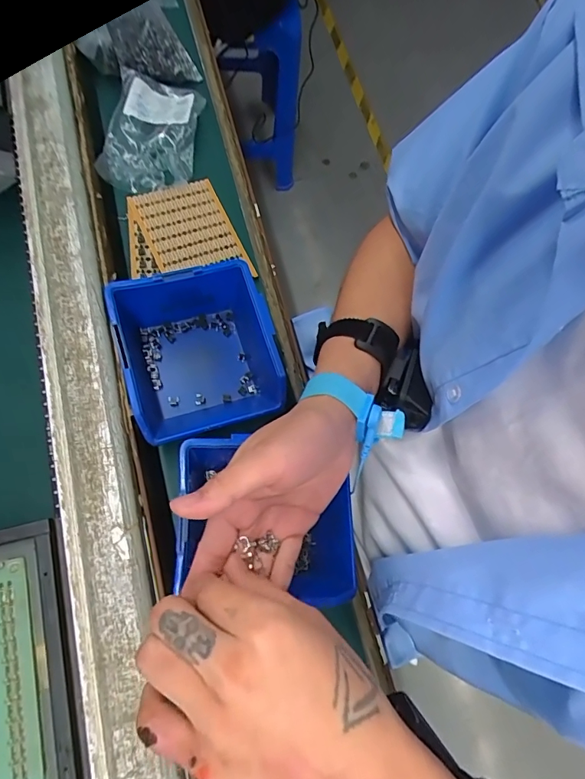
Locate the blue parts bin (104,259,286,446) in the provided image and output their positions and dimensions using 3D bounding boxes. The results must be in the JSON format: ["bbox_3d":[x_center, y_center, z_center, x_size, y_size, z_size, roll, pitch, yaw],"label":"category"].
[{"bbox_3d":[-0.080,-0.027,0.389,0.122,0.073,0.131,-15,75,-14],"label":"blue parts bin"}]

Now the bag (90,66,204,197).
[{"bbox_3d":[-0.154,-0.280,0.485,0.092,0.025,0.156,11,71,-7],"label":"bag"}]

